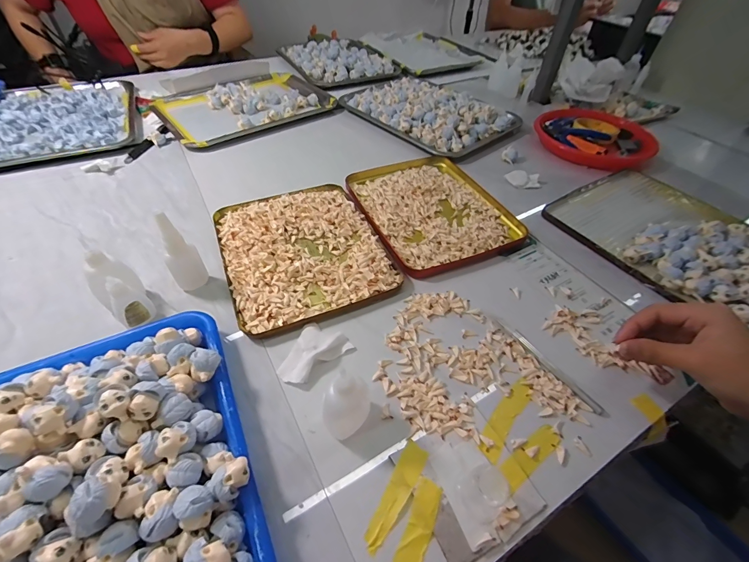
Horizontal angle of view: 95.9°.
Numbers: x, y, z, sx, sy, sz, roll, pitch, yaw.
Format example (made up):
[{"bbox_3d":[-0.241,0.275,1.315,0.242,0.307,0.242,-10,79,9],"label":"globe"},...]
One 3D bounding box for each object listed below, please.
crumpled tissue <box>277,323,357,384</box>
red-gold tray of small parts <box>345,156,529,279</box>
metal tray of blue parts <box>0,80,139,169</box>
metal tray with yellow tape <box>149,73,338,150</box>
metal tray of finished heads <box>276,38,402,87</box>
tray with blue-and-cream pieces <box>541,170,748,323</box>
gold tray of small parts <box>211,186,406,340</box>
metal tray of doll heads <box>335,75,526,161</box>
[{"bbox_3d":[-0.067,0.070,0.355,0.077,0.015,0.054,-31,58,-27],"label":"crumpled tissue"},{"bbox_3d":[0.085,-0.119,0.528,0.204,0.014,0.252,-16,52,-18],"label":"red-gold tray of small parts"},{"bbox_3d":[-0.628,-0.334,0.683,0.255,0.030,0.330,-18,52,-19],"label":"metal tray of blue parts"},{"bbox_3d":[-0.289,-0.400,0.759,0.344,0.028,0.254,-30,55,-26],"label":"metal tray with yellow tape"},{"bbox_3d":[-0.104,-0.632,0.952,0.262,0.031,0.294,-20,51,-18],"label":"metal tray of finished heads"},{"bbox_3d":[0.435,-0.064,0.482,0.233,0.042,0.301,-24,54,-23],"label":"tray with blue-and-cream pieces"},{"bbox_3d":[-0.097,-0.049,0.454,0.200,0.017,0.237,-18,52,-19],"label":"gold tray of small parts"},{"bbox_3d":[0.116,-0.383,0.741,0.258,0.044,0.336,-32,56,-27],"label":"metal tray of doll heads"}]

